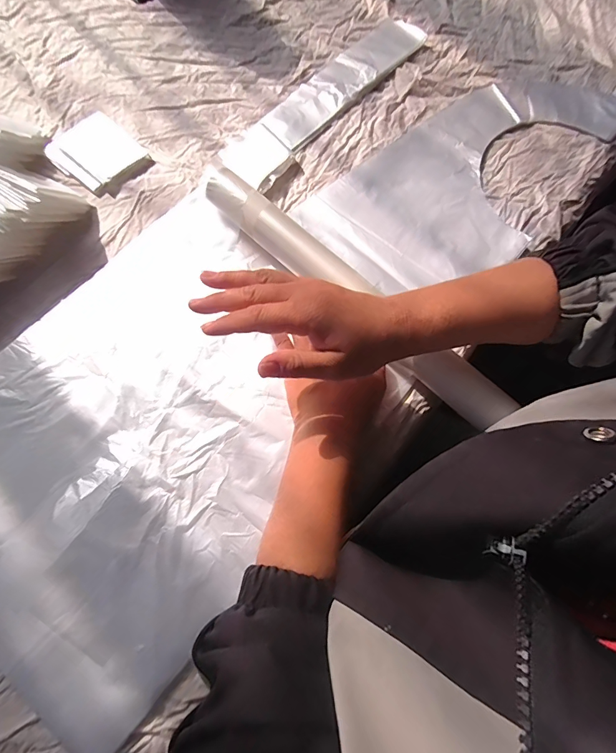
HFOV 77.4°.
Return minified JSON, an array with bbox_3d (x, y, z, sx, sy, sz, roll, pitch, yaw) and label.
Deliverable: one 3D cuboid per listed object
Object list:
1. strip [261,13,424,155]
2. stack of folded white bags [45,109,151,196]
[{"bbox_3d":[0.046,-0.368,0.470,0.064,0.017,0.251,41,76,11],"label":"strip"},{"bbox_3d":[-0.238,-0.253,0.432,0.089,0.007,0.082,44,76,11],"label":"stack of folded white bags"}]

